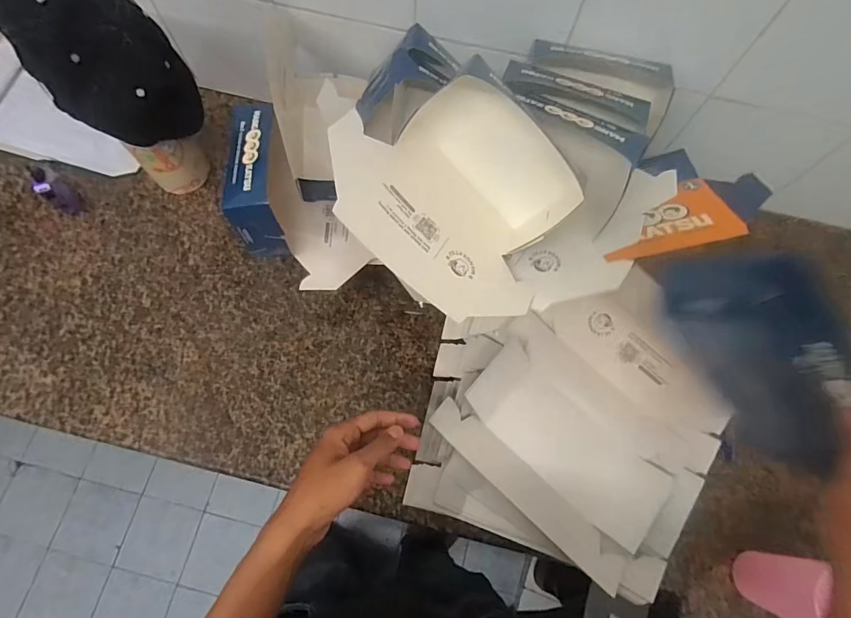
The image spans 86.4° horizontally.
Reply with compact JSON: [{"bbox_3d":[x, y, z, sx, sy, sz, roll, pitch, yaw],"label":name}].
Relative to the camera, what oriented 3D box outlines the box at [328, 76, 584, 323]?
[{"bbox_3d":[0.040,-0.126,0.464,0.261,0.107,0.215,34,57,-19],"label":"box"}]

